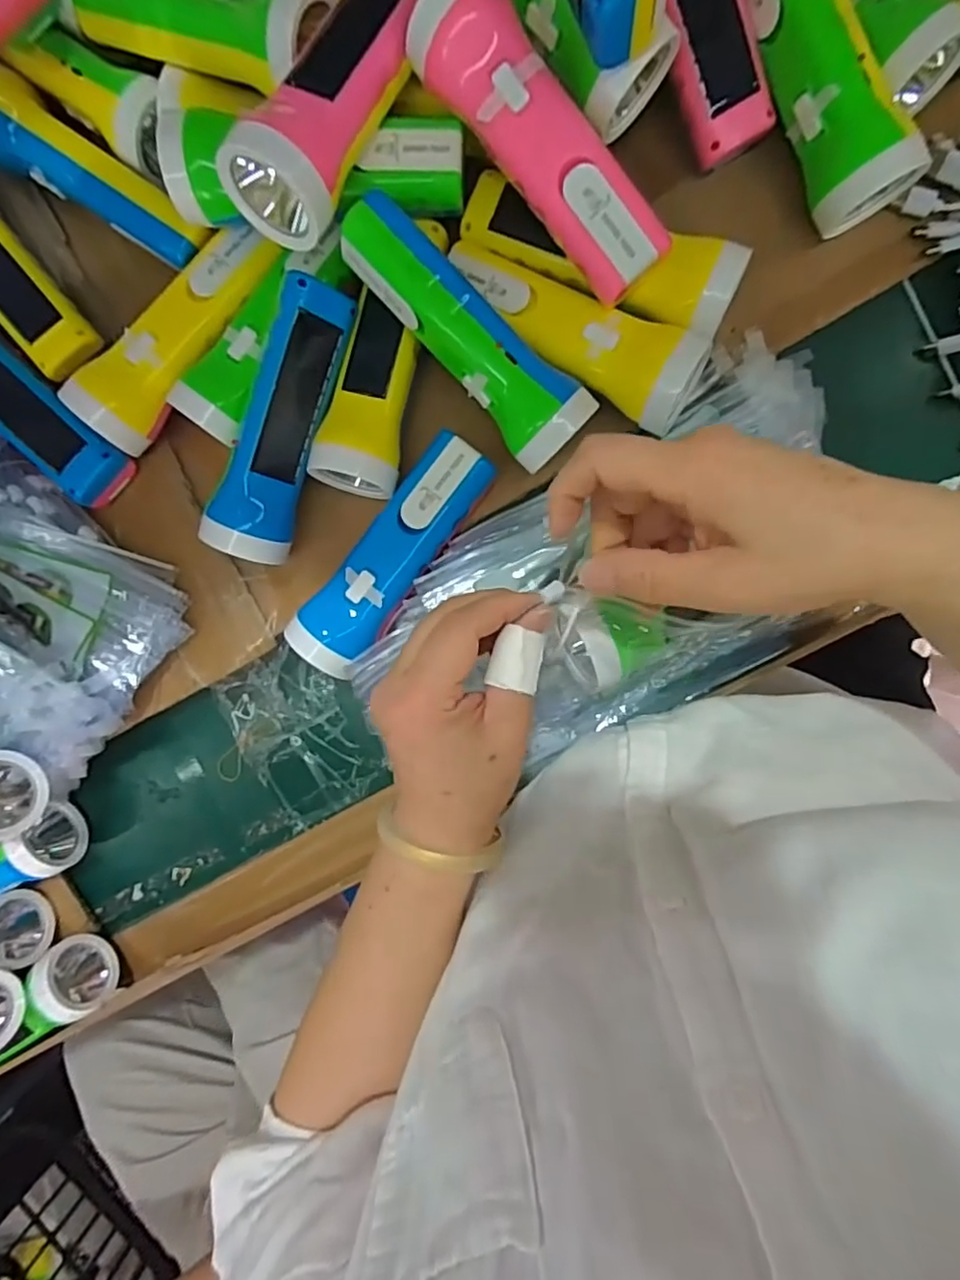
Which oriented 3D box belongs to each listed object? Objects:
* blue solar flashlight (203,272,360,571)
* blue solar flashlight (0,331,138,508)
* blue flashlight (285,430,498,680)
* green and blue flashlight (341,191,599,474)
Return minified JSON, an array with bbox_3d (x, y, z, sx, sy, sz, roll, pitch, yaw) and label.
[{"bbox_3d":[-0.120,-0.127,0.368,0.047,0.044,0.163,21,97,3],"label":"blue solar flashlight"},{"bbox_3d":[-0.301,-0.161,0.388,0.172,0.042,0.053,44,98,0],"label":"blue solar flashlight"},{"bbox_3d":[-0.052,-0.051,0.389,0.046,0.038,0.162,40,98,0],"label":"blue flashlight"},{"bbox_3d":[-0.009,-0.166,0.334,0.156,0.039,0.047,44,98,0],"label":"green and blue flashlight"}]

